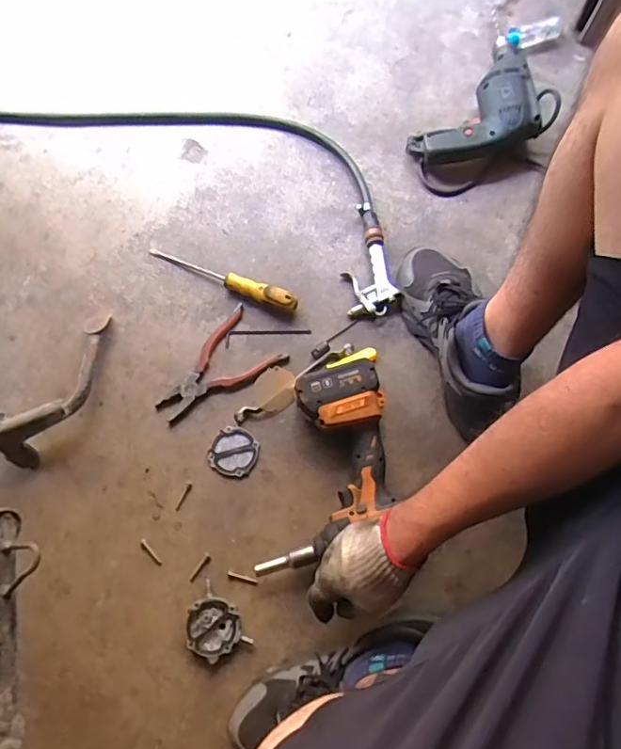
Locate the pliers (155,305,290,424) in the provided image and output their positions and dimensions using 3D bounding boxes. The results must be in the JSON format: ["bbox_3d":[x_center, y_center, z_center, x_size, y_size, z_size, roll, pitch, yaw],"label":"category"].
[{"bbox_3d":[-0.135,-0.004,0.748,0.180,0.015,0.103,-39,74,-11],"label":"pliers"}]

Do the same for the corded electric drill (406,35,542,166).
[{"bbox_3d":[0.291,-0.421,0.838,0.163,0.059,0.297,39,76,14],"label":"corded electric drill"}]

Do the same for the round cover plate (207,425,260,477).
[{"bbox_3d":[-0.103,0.104,0.719,0.062,0.007,0.062,-1,71,2],"label":"round cover plate"}]

